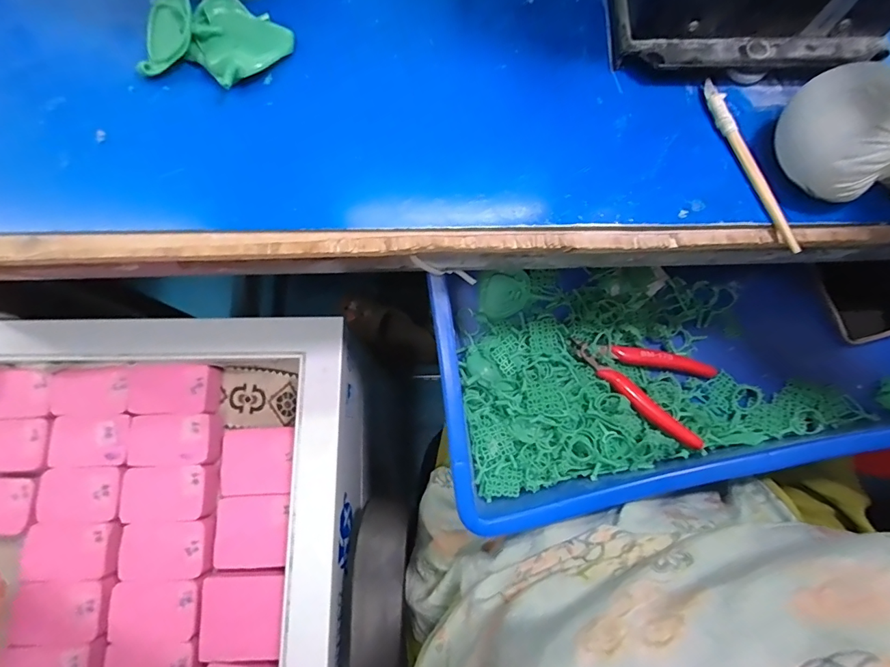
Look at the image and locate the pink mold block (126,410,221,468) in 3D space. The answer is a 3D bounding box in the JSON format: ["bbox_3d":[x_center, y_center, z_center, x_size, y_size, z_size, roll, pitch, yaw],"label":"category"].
[{"bbox_3d":[-0.252,0.099,0.407,0.072,0.026,0.047,-4,77,-1],"label":"pink mold block"}]

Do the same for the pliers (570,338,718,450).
[{"bbox_3d":[0.159,0.037,0.357,0.115,0.024,0.072,24,78,5],"label":"pliers"}]

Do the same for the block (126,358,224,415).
[{"bbox_3d":[-0.258,0.052,0.416,0.077,0.026,0.047,-1,77,-1],"label":"block"}]

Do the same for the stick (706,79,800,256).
[{"bbox_3d":[0.178,-0.099,0.254,0.011,0.008,0.113,-18,77,-5],"label":"stick"}]

